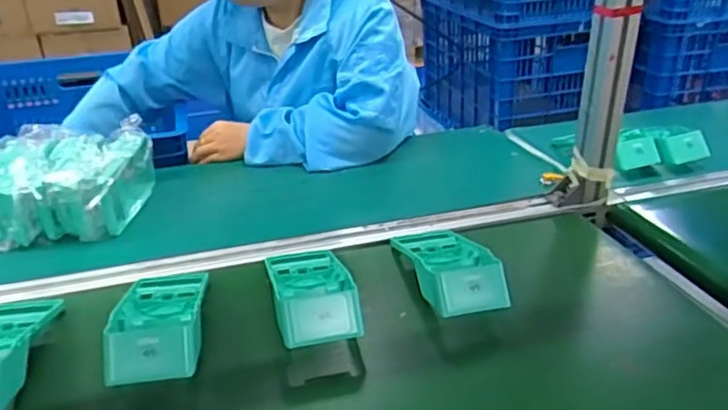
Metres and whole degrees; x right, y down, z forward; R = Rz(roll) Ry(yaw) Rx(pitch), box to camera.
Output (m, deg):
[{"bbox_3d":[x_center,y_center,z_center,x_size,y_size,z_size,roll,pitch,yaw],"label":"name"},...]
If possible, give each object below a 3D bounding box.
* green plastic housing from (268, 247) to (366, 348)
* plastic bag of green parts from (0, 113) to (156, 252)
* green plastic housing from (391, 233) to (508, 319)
[{"bbox_3d":[-0.057,0.086,0.682,0.092,0.048,0.186,-7,28,-11],"label":"green plastic housing"},{"bbox_3d":[-0.433,-0.034,0.886,0.224,0.098,0.232,-1,28,0],"label":"plastic bag of green parts"},{"bbox_3d":[0.099,0.062,0.728,0.096,0.047,0.190,-6,28,-10],"label":"green plastic housing"}]

